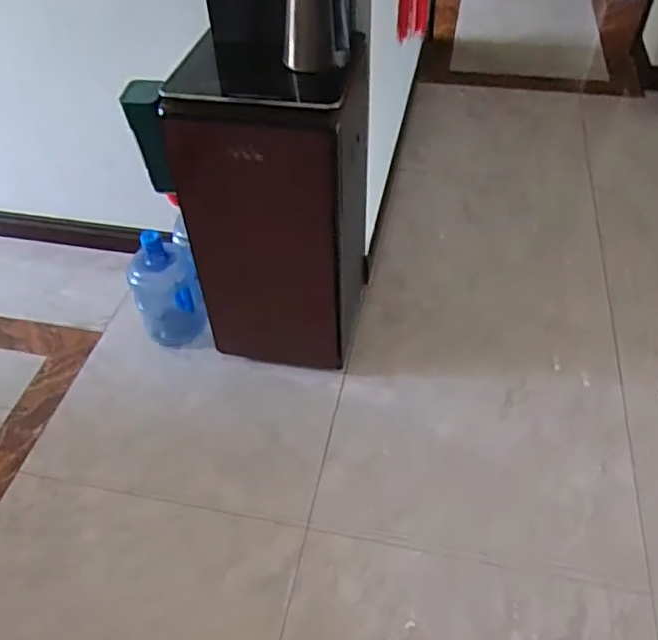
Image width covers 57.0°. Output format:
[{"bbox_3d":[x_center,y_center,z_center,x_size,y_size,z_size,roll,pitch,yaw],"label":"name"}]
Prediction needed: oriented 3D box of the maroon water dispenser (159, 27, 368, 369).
[{"bbox_3d":[-0.129,-0.290,1.651,0.407,0.805,0.434,6,49,8],"label":"maroon water dispenser"}]

